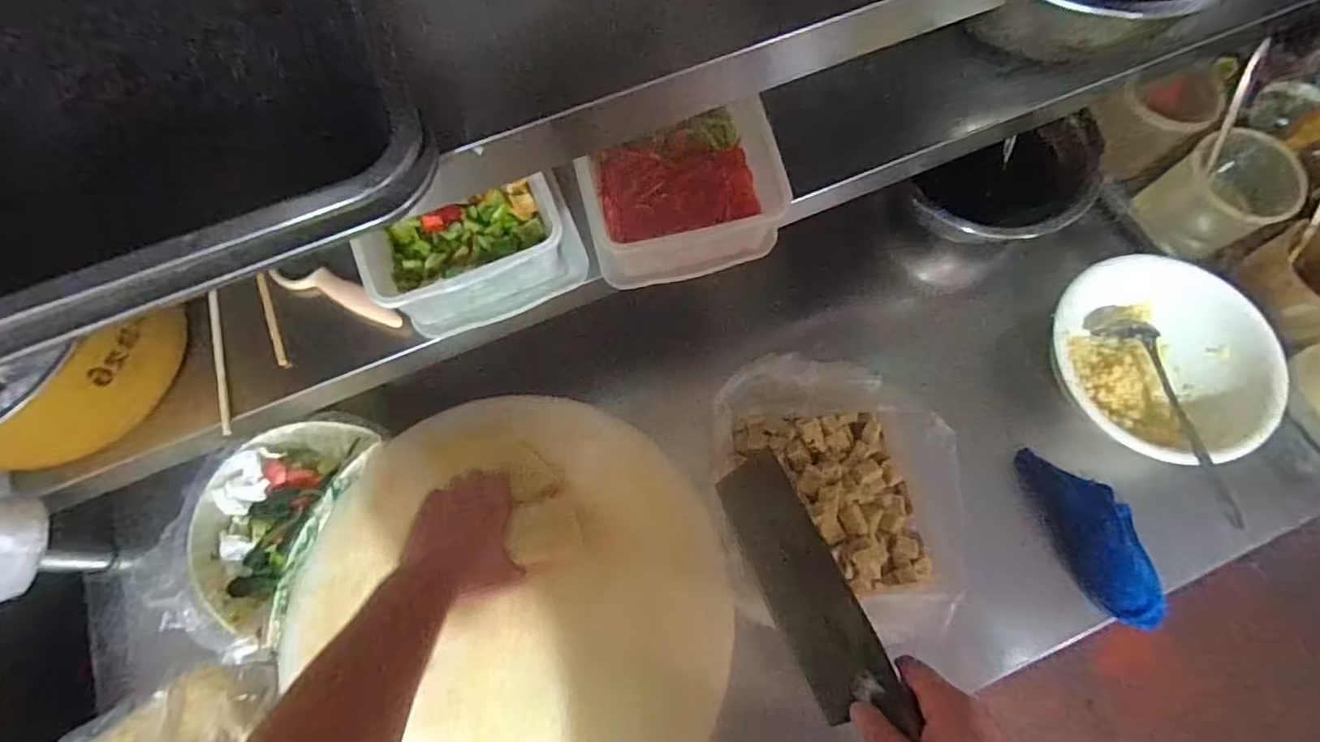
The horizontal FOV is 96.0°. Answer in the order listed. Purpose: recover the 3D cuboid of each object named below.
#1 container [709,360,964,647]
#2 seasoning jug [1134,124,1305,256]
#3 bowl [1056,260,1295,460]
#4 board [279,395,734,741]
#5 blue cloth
[{"bbox_3d":[0.176,0.131,0.644,0.220,0.137,0.281,-2,70,0],"label":"container"},{"bbox_3d":[0.709,-0.219,0.761,0.104,0.121,0.124,-24,72,-7],"label":"seasoning jug"},{"bbox_3d":[0.587,-0.002,0.713,0.225,0.090,0.217,0,71,1],"label":"bowl"},{"bbox_3d":[-0.142,0.248,0.630,0.417,0.075,0.457,0,71,1],"label":"board"},{"bbox_3d":[0.511,0.186,0.693,0.084,0.043,0.211,-18,71,-5],"label":"blue cloth"}]

